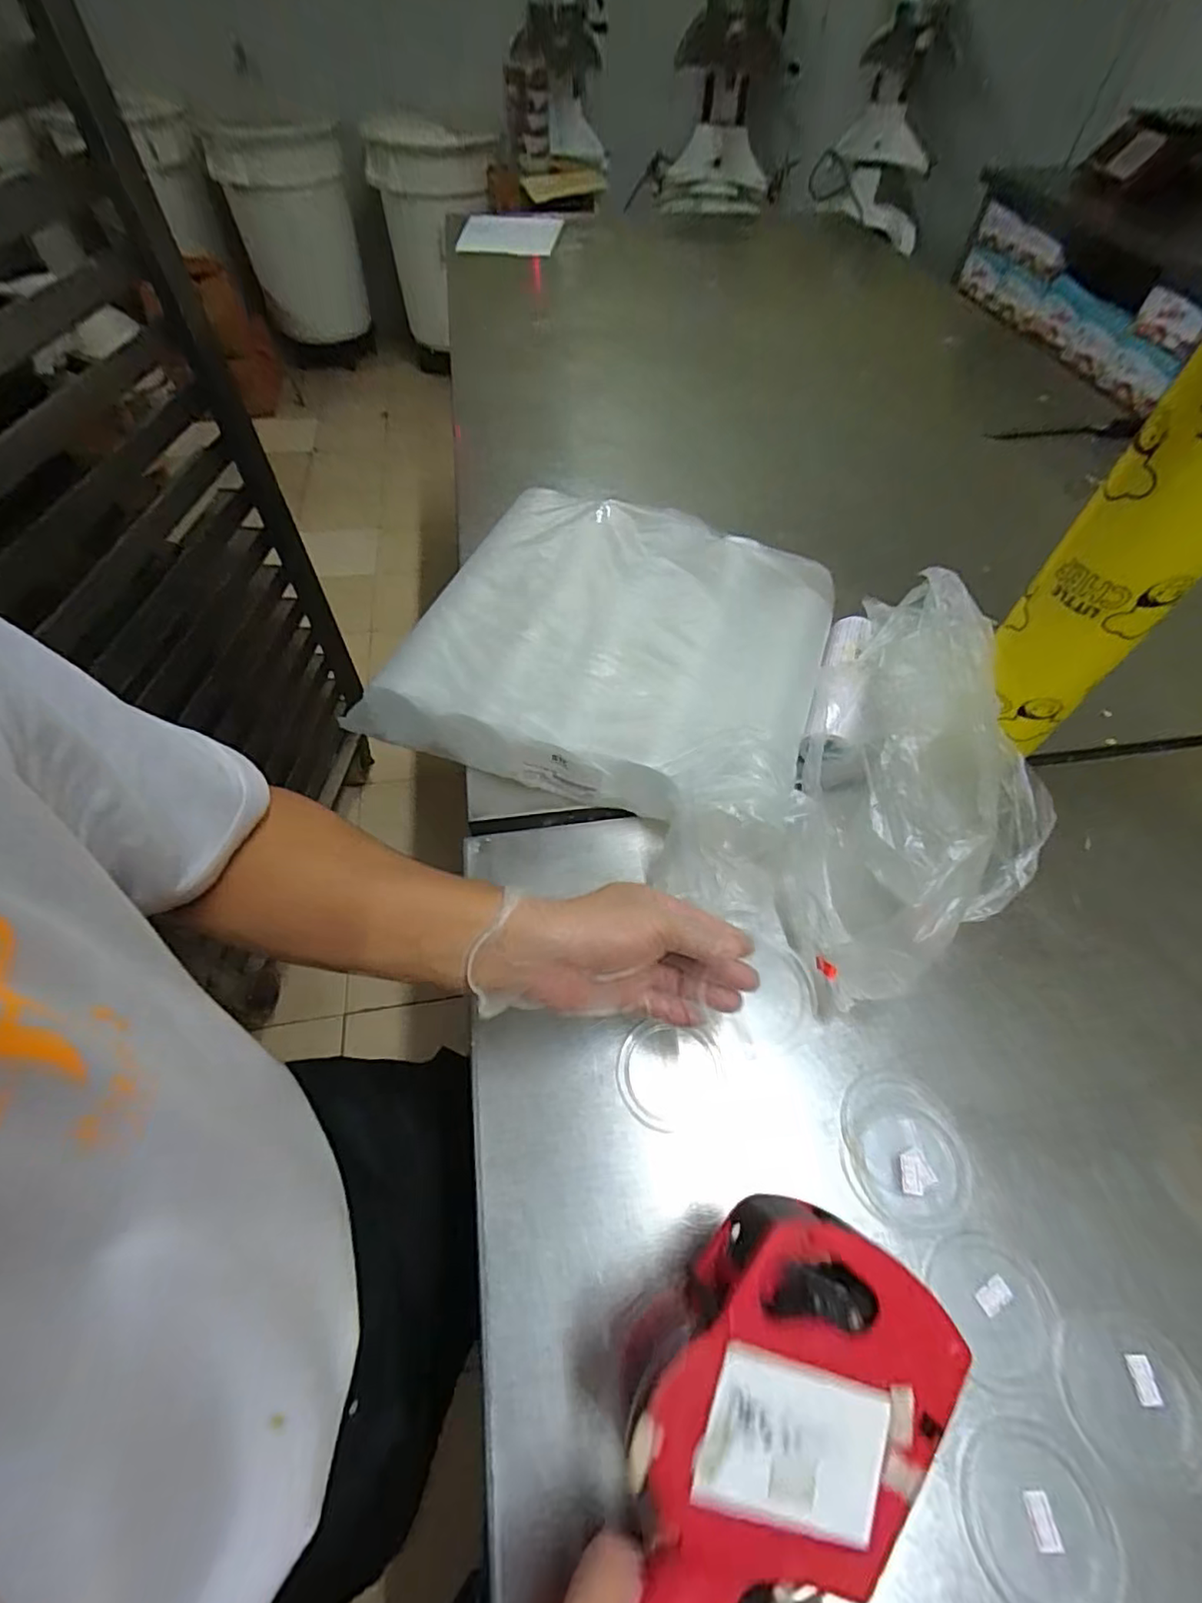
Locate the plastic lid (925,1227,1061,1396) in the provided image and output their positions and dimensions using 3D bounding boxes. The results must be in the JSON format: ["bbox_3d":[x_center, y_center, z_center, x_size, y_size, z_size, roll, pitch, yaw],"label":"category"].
[{"bbox_3d":[0.230,0.292,0.348,0.064,0.004,0.068,0,56,-1],"label":"plastic lid"}]

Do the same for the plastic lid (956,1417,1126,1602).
[{"bbox_3d":[0.218,0.358,0.299,0.068,0.004,0.072,0,56,-1],"label":"plastic lid"}]

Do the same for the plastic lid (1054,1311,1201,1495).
[{"bbox_3d":[0.292,0.325,0.328,0.082,0.007,0.068,4,56,2],"label":"plastic lid"}]

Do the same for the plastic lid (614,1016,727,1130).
[{"bbox_3d":[0.048,0.189,0.414,0.070,0.006,0.065,0,56,-1],"label":"plastic lid"}]

